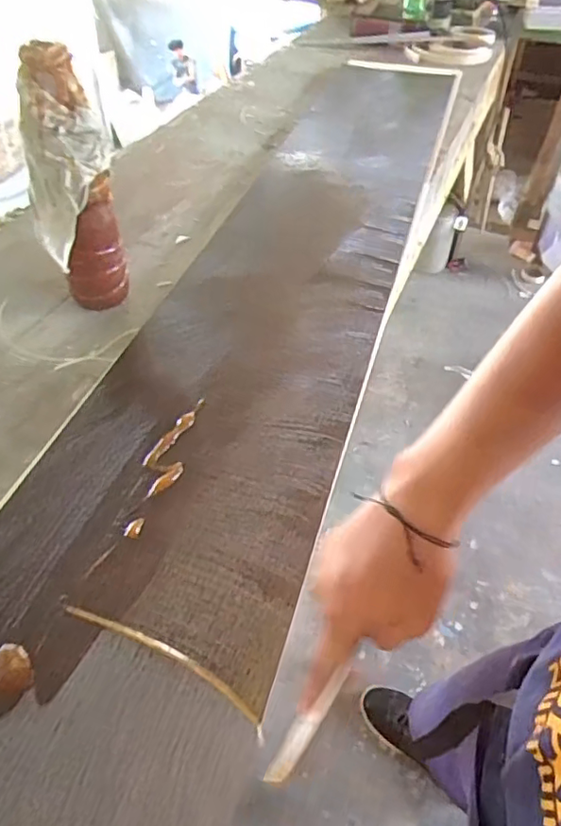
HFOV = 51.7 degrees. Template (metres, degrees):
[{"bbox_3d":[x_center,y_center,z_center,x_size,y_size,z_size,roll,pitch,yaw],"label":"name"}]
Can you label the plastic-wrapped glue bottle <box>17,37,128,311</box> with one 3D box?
[{"bbox_3d":[-0.251,-0.260,0.708,0.063,0.307,0.089,34,54,26],"label":"plastic-wrapped glue bottle"}]

